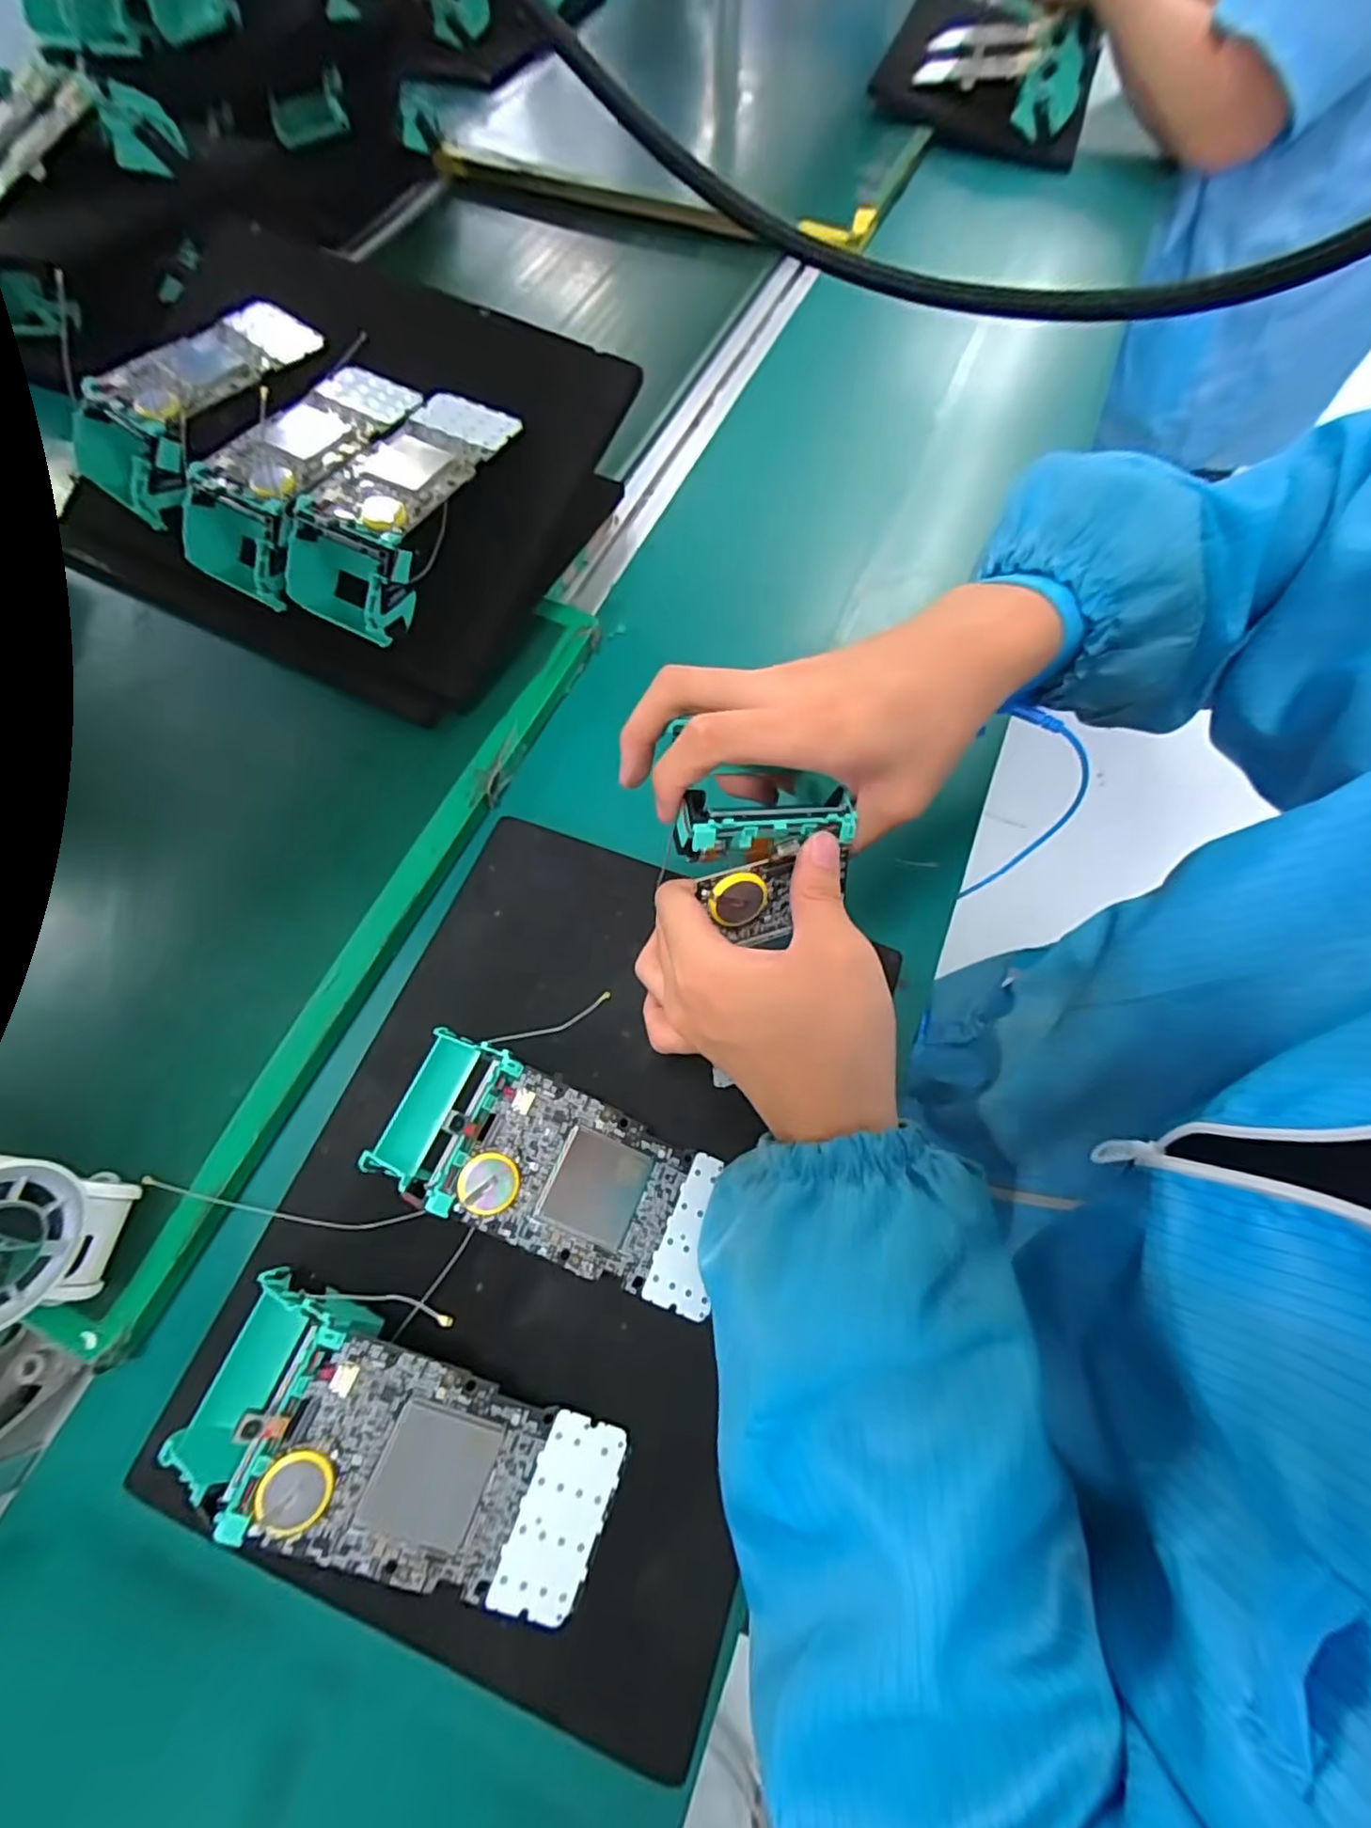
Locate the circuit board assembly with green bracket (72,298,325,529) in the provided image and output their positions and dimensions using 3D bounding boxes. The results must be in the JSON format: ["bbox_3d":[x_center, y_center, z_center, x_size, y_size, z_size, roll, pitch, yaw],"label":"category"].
[{"bbox_3d":[-0.318,-0.339,0.435,0.074,0.047,0.169,43,74,15],"label":"circuit board assembly with green bracket"}]

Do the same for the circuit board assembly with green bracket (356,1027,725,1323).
[{"bbox_3d":[-0.059,0.116,0.297,0.161,0.048,0.074,21,70,8],"label":"circuit board assembly with green bracket"}]

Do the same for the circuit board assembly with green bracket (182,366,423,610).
[{"bbox_3d":[-0.239,-0.276,0.418,0.076,0.062,0.160,29,71,11],"label":"circuit board assembly with green bracket"}]

